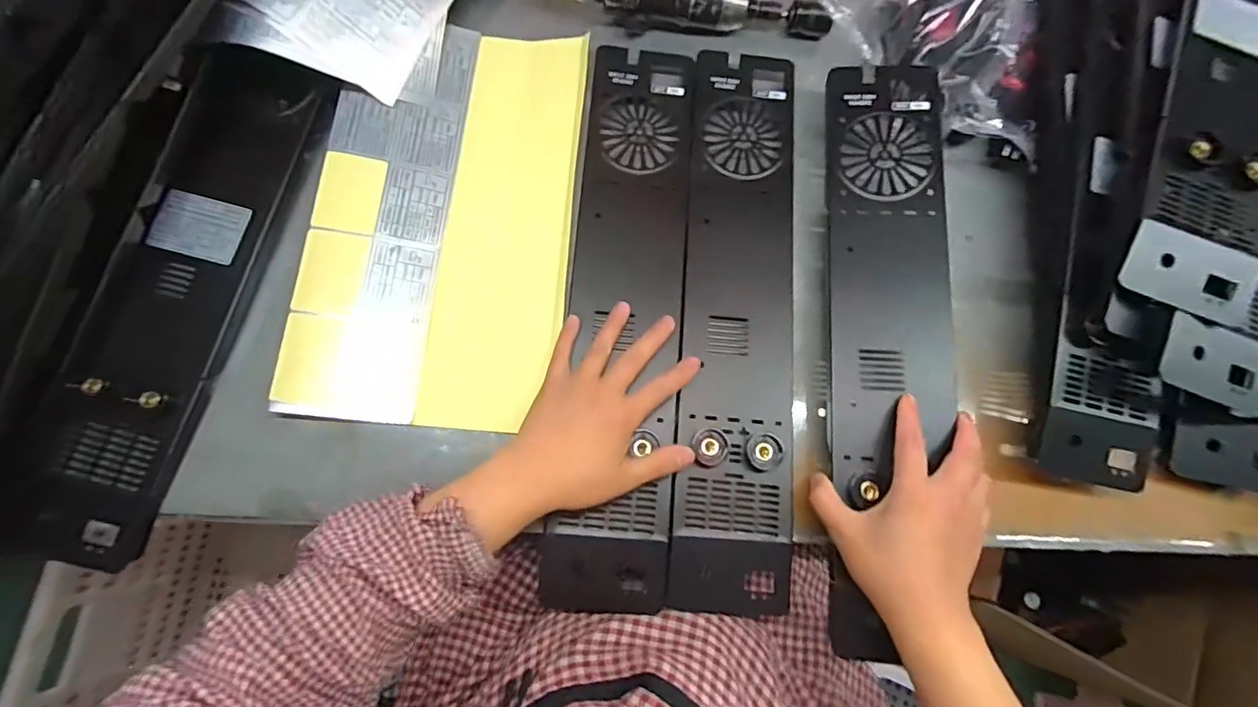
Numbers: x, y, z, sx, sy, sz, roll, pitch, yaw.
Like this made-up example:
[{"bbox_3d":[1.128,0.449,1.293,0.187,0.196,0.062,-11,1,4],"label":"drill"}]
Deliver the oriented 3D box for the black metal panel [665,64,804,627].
[{"bbox_3d":[0.099,-0.040,0.464,0.102,0.028,0.489,4,78,1],"label":"black metal panel"}]

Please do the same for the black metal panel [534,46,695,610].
[{"bbox_3d":[-0.002,-0.045,0.454,0.096,0.018,0.491,4,78,1],"label":"black metal panel"}]

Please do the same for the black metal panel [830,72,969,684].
[{"bbox_3d":[0.216,-0.018,0.437,0.112,0.020,0.493,7,79,2],"label":"black metal panel"}]

